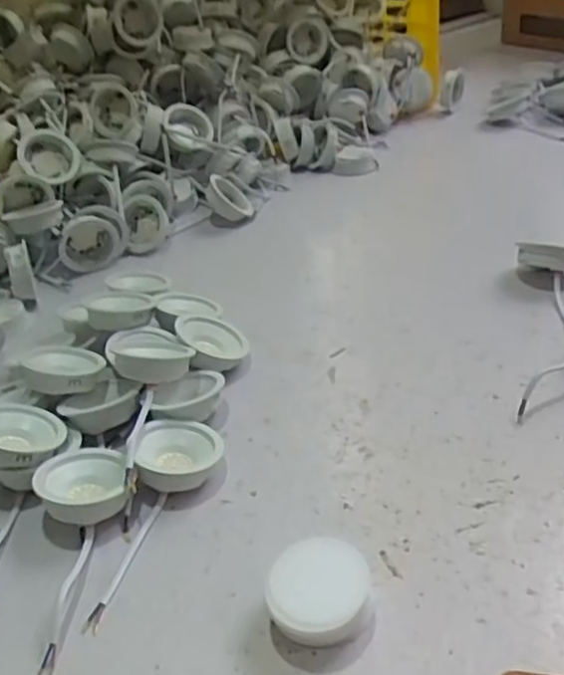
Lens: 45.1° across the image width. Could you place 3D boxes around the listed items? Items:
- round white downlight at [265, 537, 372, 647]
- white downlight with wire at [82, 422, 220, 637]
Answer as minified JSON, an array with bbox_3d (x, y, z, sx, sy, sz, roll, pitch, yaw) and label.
[{"bbox_3d":[0.023,0.157,0.407,0.057,0.036,0.060,-4,34,3],"label":"round white downlight"},{"bbox_3d":[-0.099,0.120,0.485,0.063,0.035,0.170,8,37,20],"label":"white downlight with wire"}]

